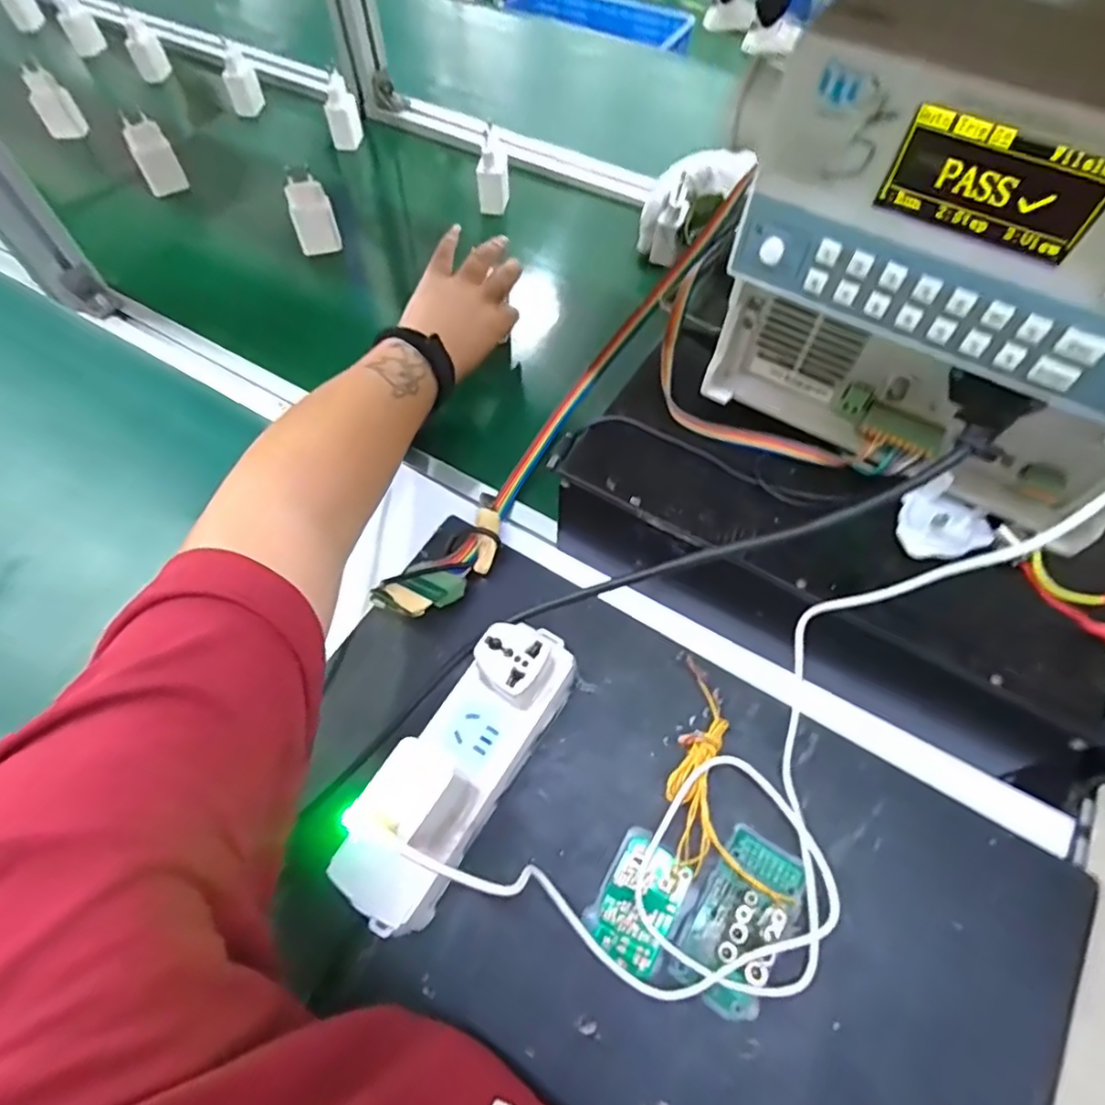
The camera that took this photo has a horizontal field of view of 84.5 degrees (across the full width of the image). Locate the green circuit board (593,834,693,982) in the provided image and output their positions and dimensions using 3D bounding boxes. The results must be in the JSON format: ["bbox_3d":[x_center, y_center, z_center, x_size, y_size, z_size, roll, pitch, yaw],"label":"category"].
[{"bbox_3d":[0.048,0.188,0.326,0.038,0.010,0.058,26,63,16],"label":"green circuit board"}]

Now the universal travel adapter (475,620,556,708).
[{"bbox_3d":[-0.022,0.063,0.347,0.038,0.032,0.042,26,63,16],"label":"universal travel adapter"}]

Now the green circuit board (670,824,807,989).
[{"bbox_3d":[0.101,0.192,0.319,0.044,0.016,0.082,29,64,17],"label":"green circuit board"}]

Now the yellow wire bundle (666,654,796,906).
[{"bbox_3d":[0.084,0.132,0.353,0.052,0.015,0.134,-10,59,-5],"label":"yellow wire bundle"}]

